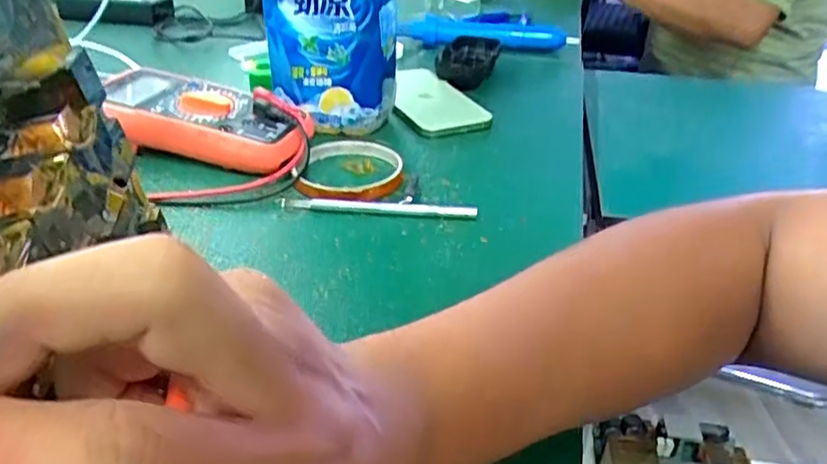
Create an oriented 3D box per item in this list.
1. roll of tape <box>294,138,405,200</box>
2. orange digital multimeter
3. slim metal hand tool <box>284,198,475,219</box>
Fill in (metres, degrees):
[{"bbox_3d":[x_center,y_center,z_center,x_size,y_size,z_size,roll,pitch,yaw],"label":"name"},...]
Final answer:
[{"bbox_3d":[-0.045,-0.045,0.488,0.073,0.014,0.086,3,31,2],"label":"roll of tape"},{"bbox_3d":[-0.171,-0.085,0.520,0.188,0.039,0.076,17,34,21],"label":"orange digital multimeter"},{"bbox_3d":[-0.024,-0.017,0.448,0.131,0.010,0.010,4,31,3],"label":"slim metal hand tool"}]

